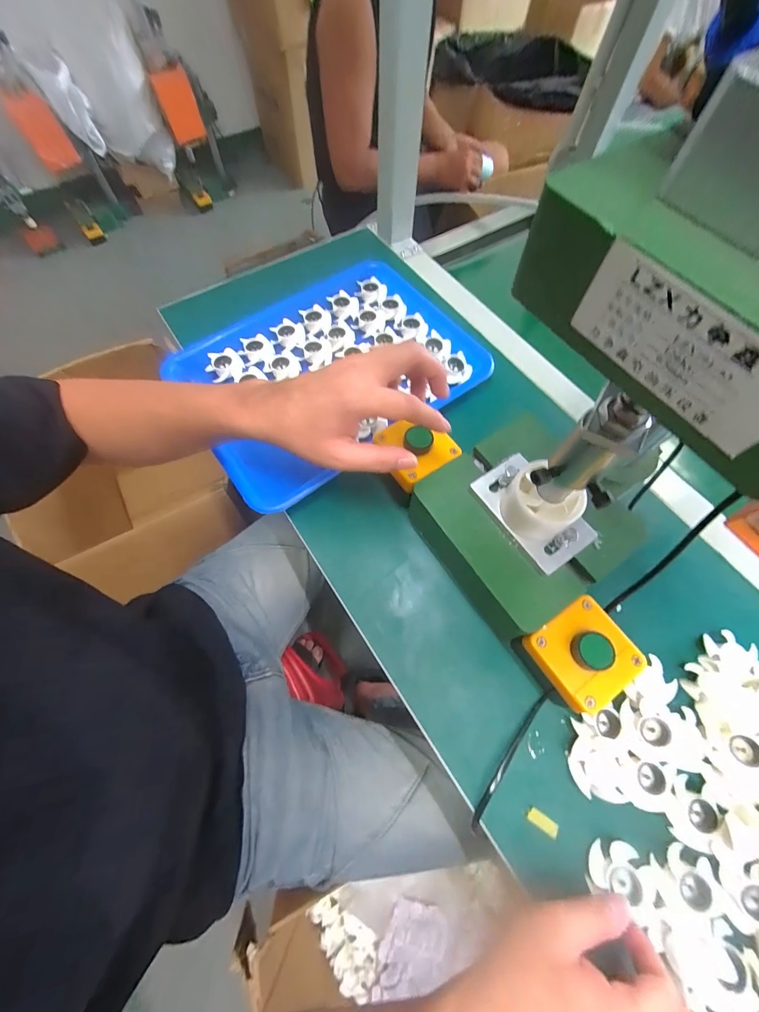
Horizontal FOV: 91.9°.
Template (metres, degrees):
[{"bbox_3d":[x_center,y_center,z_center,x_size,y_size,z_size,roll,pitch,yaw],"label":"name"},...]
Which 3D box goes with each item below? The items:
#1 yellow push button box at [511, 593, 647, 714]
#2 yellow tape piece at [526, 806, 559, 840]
[{"bbox_3d":[0.163,0.124,0.309,0.070,0.053,0.065,-29,69,-13],"label":"yellow push button box"},{"bbox_3d":[0.129,0.249,0.289,0.024,0.004,0.010,31,69,12],"label":"yellow tape piece"}]

